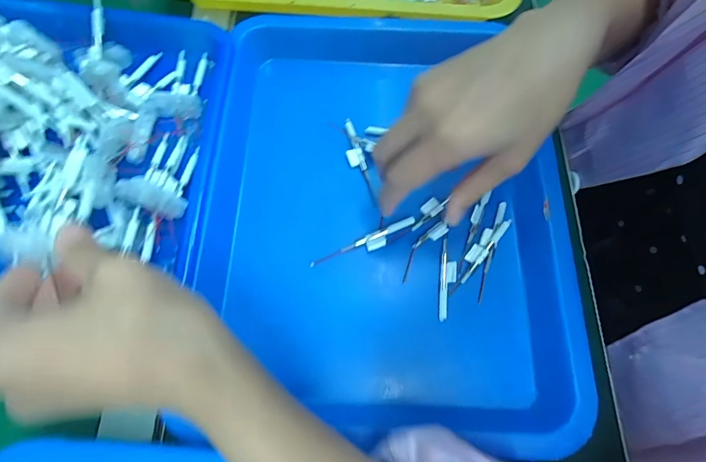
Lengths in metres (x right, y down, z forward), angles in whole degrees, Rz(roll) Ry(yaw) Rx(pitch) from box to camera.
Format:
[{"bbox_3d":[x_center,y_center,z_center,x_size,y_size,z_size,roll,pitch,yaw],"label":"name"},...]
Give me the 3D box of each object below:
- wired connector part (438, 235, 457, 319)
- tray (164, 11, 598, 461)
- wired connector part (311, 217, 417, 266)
[{"bbox_3d":[0.069,0.033,0.276,0.011,0.006,0.061,8,70,3],"label":"wired connector part"},{"bbox_3d":[0.021,-0.021,0.307,0.279,0.066,0.325,1,70,0],"label":"tray"},{"bbox_3d":[0.009,0.009,0.284,0.083,0.004,0.013,-22,71,-8],"label":"wired connector part"}]

